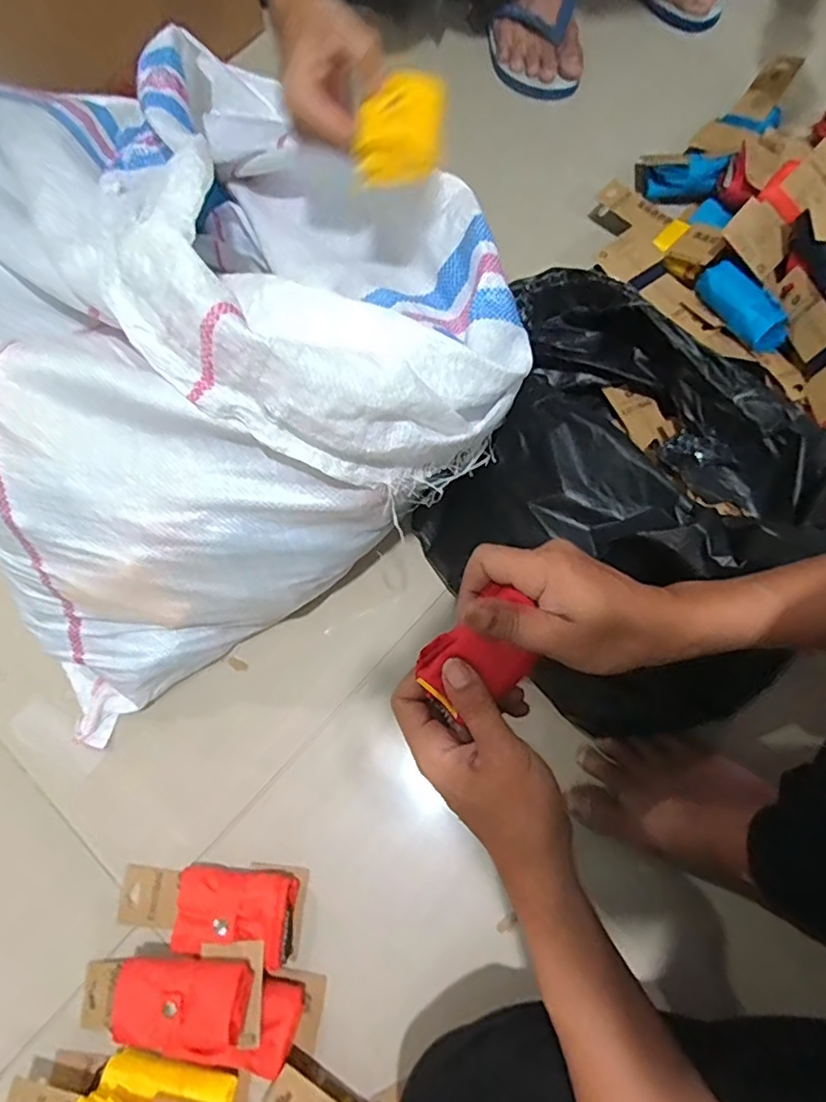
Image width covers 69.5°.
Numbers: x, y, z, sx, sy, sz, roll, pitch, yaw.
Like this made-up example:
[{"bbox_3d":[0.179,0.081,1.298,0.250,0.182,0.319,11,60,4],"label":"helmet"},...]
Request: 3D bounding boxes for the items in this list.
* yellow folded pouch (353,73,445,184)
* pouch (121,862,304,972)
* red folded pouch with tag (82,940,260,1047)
[{"bbox_3d":[-0.009,-0.306,0.432,0.060,0.029,0.072,4,72,2],"label":"yellow folded pouch"},{"bbox_3d":[-0.173,0.300,0.502,0.157,0.030,0.066,6,72,3],"label":"pouch"},{"bbox_3d":[-0.200,0.352,0.468,0.156,0.050,0.066,-7,74,10],"label":"red folded pouch with tag"}]

